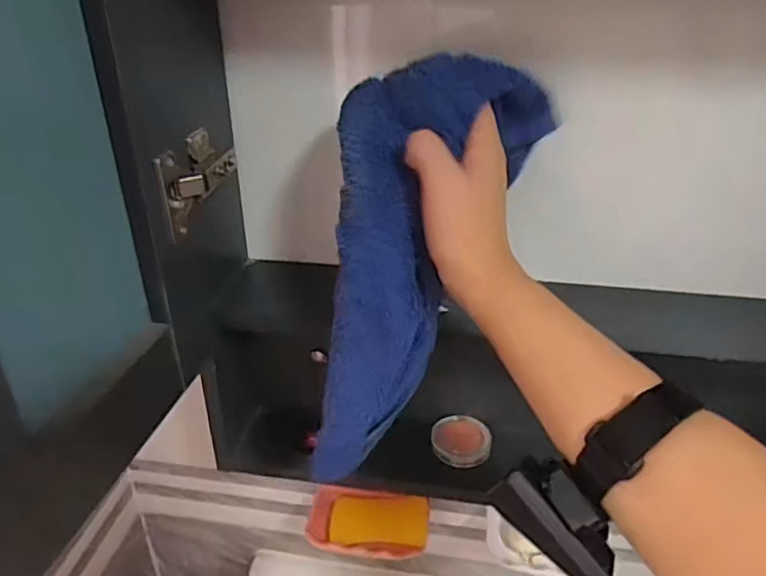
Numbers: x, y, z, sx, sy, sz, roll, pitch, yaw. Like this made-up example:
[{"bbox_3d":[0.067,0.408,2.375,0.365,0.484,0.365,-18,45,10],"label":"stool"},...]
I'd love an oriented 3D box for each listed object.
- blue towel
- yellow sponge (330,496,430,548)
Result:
[{"bbox_3d":[0.009,-0.011,0.393,0.100,0.274,0.098,18,3,29],"label":"blue towel"},{"bbox_3d":[-0.003,0.256,0.656,0.104,0.028,0.048,1,55,2],"label":"yellow sponge"}]

